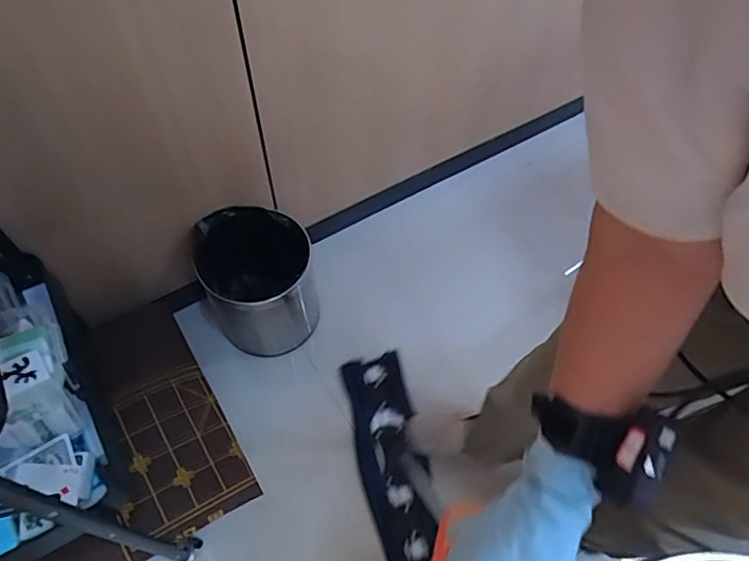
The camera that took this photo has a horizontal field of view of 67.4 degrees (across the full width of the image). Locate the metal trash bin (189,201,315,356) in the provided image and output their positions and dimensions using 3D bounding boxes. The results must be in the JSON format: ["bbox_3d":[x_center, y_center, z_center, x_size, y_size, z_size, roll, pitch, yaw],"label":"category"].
[{"bbox_3d":[-0.240,0.022,1.201,0.213,0.311,0.214,1,60,-1],"label":"metal trash bin"}]

